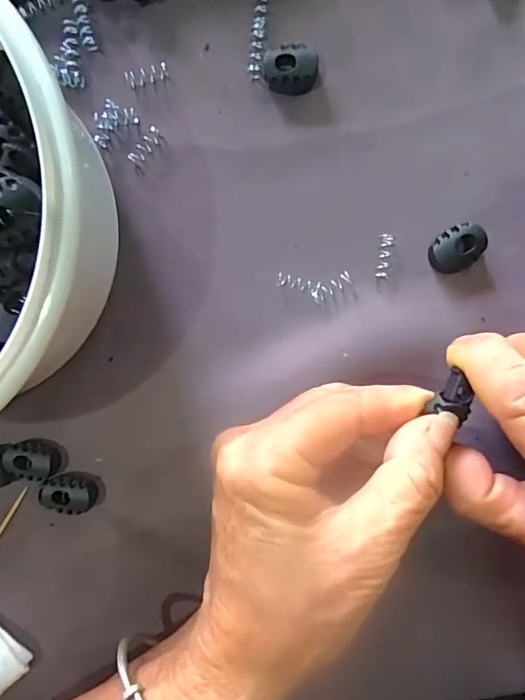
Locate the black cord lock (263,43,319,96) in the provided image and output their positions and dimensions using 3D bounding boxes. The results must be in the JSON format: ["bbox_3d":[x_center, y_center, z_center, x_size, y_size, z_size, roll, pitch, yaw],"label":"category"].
[{"bbox_3d":[0.012,-0.112,0.194,0.021,0.010,0.017,-9,93,5],"label":"black cord lock"}]

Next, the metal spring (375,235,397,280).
[{"bbox_3d":[0.052,-0.039,0.201,0.007,0.004,0.019,5,95,4],"label":"metal spring"}]

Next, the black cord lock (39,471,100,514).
[{"bbox_3d":[-0.086,0.064,0.215,0.022,0.011,0.018,5,95,4],"label":"black cord lock"}]

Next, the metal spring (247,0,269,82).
[{"bbox_3d":[-0.002,-0.130,0.195,0.006,0.004,0.037,7,95,4],"label":"metal spring"}]

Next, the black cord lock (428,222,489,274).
[{"bbox_3d":[0.079,-0.041,0.195,0.023,0.008,0.017,-31,91,6],"label":"black cord lock"}]

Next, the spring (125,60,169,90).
[{"bbox_3d":[-0.048,-0.115,0.200,0.017,0.004,0.008,-15,93,5],"label":"spring"}]

